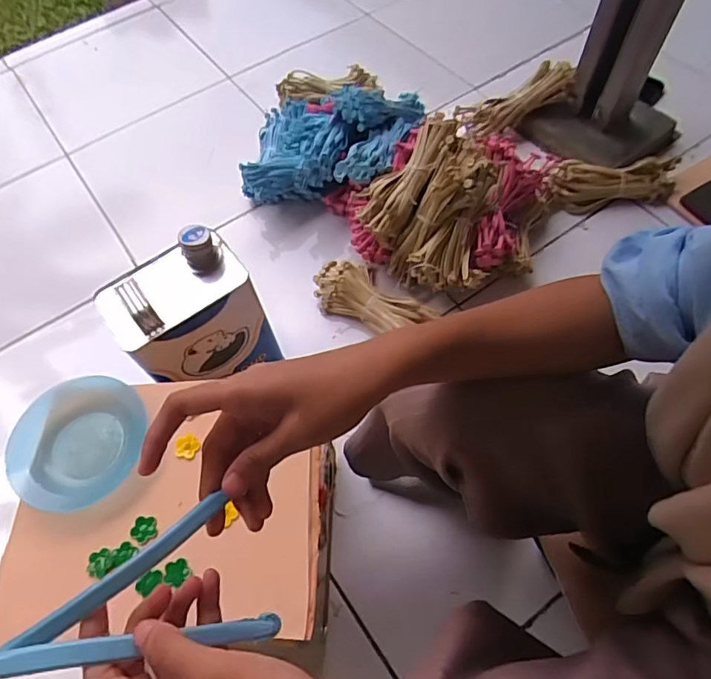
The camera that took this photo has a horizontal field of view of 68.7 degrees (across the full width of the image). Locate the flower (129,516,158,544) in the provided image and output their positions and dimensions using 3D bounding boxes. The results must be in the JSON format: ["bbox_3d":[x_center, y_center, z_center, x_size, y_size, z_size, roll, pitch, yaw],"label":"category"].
[{"bbox_3d":[-0.192,0.173,0.474,0.022,0.006,0.023,19,64,14],"label":"flower"}]

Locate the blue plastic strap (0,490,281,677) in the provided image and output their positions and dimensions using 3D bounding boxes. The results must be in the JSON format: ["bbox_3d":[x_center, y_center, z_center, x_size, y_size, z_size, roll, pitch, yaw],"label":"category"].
[{"bbox_3d":[-0.133,0.142,0.251,0.176,0.036,0.071,-16,60,-21],"label":"blue plastic strap"}]

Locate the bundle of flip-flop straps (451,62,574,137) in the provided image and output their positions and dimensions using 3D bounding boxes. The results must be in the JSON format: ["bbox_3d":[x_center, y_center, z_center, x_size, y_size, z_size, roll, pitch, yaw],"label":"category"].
[{"bbox_3d":[0.303,-0.452,0.986,0.217,0.059,0.058,-19,58,22],"label":"bundle of flip-flop straps"}]

